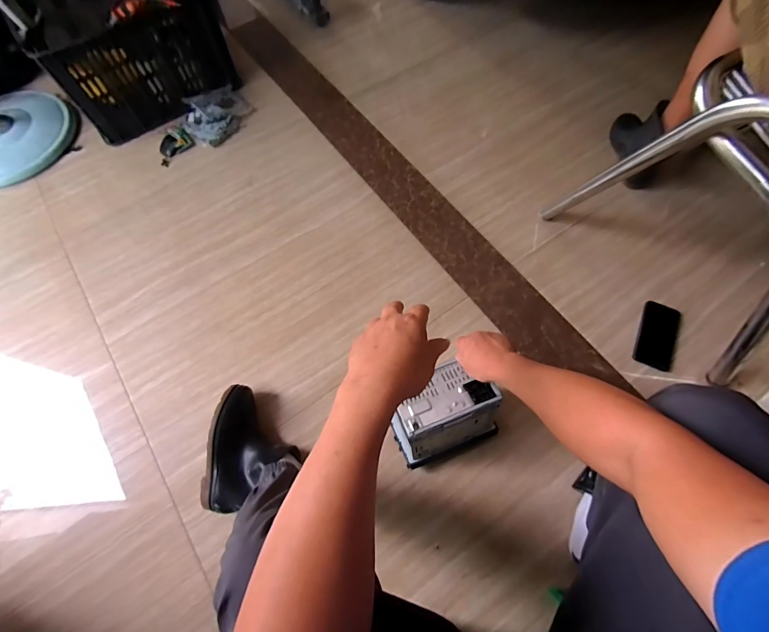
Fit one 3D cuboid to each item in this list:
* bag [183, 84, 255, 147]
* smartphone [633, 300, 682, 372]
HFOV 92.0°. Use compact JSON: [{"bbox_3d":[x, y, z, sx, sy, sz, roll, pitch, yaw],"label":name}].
[{"bbox_3d":[-0.546,-0.660,1.208,0.221,0.044,0.196,-42,71,-15],"label":"bag"},{"bbox_3d":[0.649,0.047,0.883,0.085,0.009,0.159,22,77,9],"label":"smartphone"}]

